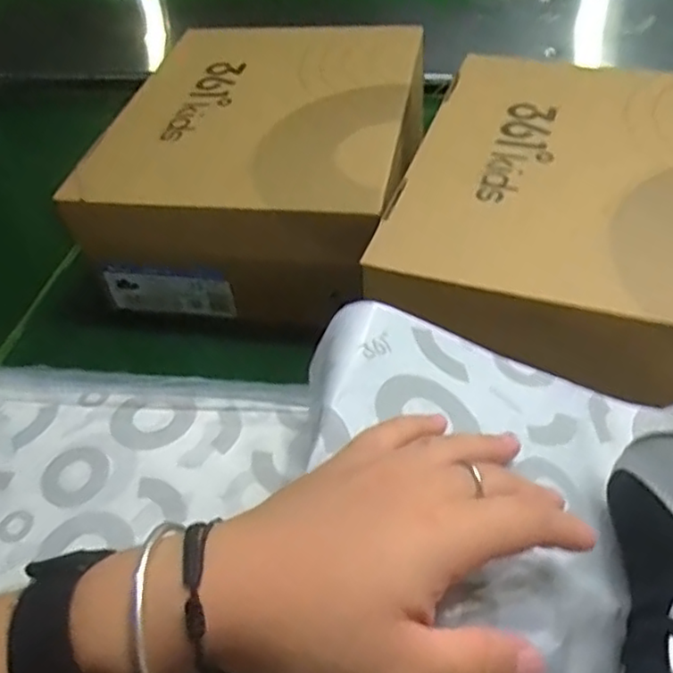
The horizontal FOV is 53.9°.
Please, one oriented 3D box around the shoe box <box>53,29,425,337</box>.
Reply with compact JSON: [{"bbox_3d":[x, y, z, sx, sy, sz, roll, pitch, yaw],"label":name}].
[{"bbox_3d":[-0.050,-0.140,0.550,0.219,0.112,0.258,11,48,14],"label":"shoe box"}]

